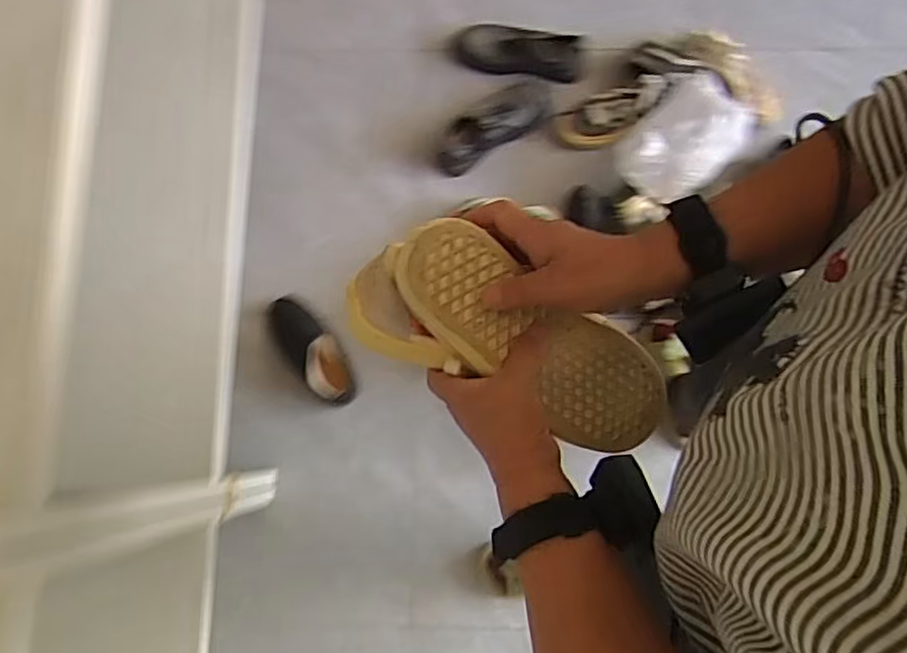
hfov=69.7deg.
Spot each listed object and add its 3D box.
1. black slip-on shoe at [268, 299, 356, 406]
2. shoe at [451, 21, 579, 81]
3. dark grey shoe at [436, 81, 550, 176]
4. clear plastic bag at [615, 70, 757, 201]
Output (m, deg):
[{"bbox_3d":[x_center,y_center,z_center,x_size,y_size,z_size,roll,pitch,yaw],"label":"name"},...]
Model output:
[{"bbox_3d":[-0.289,0.036,1.293,0.101,0.098,0.255,-39,69,-7],"label":"black slip-on shoe"},{"bbox_3d":[0.131,-0.580,1.371,0.273,0.099,0.088,11,80,1],"label":"shoe"},{"bbox_3d":[0.081,-0.411,1.354,0.268,0.091,0.090,-32,82,-6],"label":"dark grey shoe"},{"bbox_3d":[0.442,-0.360,1.238,0.259,0.076,0.174,-43,83,-8],"label":"clear plastic bag"}]

